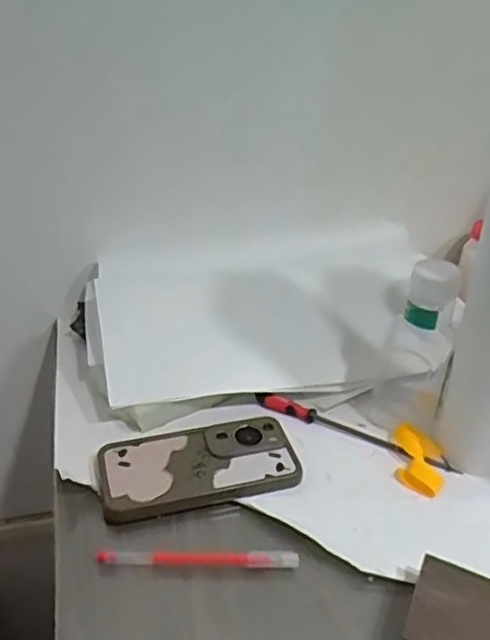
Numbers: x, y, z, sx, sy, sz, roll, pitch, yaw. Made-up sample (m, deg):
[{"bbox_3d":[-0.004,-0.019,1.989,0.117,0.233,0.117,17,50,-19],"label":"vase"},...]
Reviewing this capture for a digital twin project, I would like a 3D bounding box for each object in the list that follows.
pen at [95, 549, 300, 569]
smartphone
[{"bbox_3d":[-0.034,0.173,0.470,0.145,0.015,0.012,4,32,0],"label":"pen"},{"bbox_3d":[-0.038,0.122,0.540,0.163,0.014,0.080,-6,34,-16],"label":"smartphone"}]

